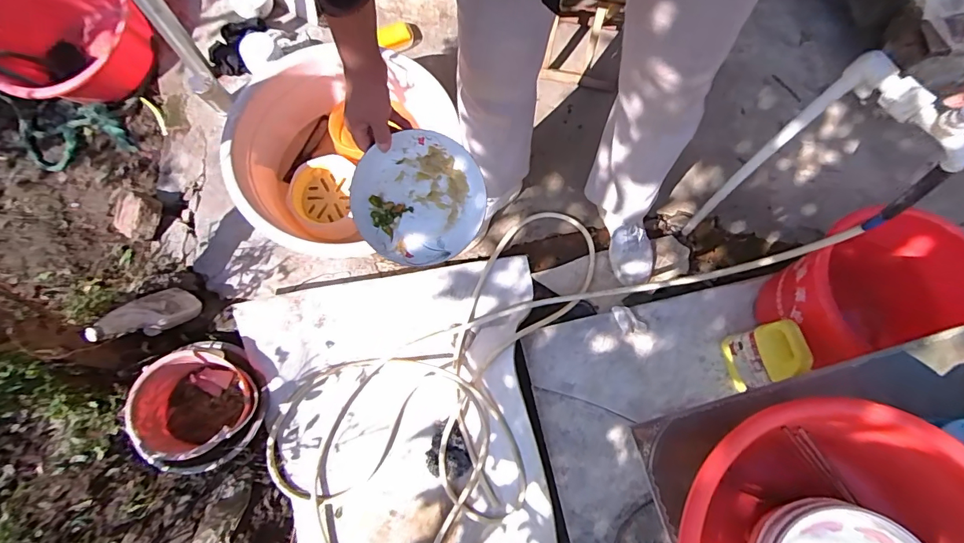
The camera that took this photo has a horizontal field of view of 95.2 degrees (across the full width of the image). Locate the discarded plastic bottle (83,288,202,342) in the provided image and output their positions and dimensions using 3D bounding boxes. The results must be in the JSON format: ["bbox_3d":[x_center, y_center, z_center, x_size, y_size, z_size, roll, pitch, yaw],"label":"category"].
[{"bbox_3d":[-0.750,0.100,0.974,0.092,0.212,0.053,39,118,10],"label":"discarded plastic bottle"}]

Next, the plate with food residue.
[{"bbox_3d":[-0.097,-0.110,0.674,0.190,0.025,0.193,-1,94,-7],"label":"plate with food residue"}]

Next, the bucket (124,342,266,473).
[{"bbox_3d":[-0.599,0.292,0.957,0.205,0.149,0.271,0,78,1],"label":"bucket"}]

